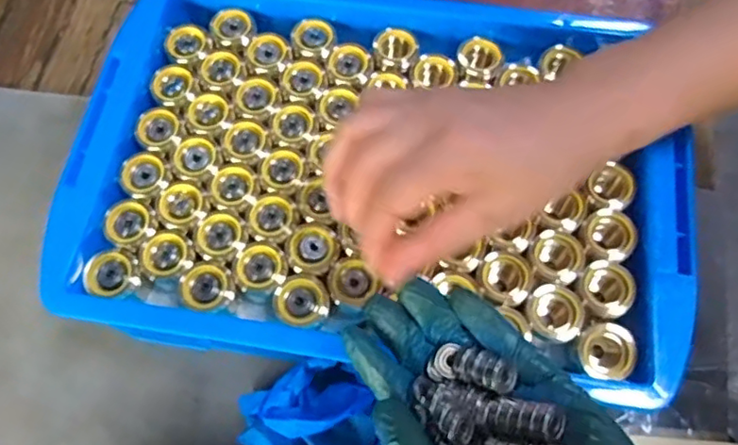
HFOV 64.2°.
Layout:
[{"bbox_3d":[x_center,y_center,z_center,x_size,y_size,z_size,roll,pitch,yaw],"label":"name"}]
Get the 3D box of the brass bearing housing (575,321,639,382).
[{"bbox_3d":[0.129,0.071,0.323,0.027,0.022,0.030,-28,71,-9],"label":"brass bearing housing"}]

